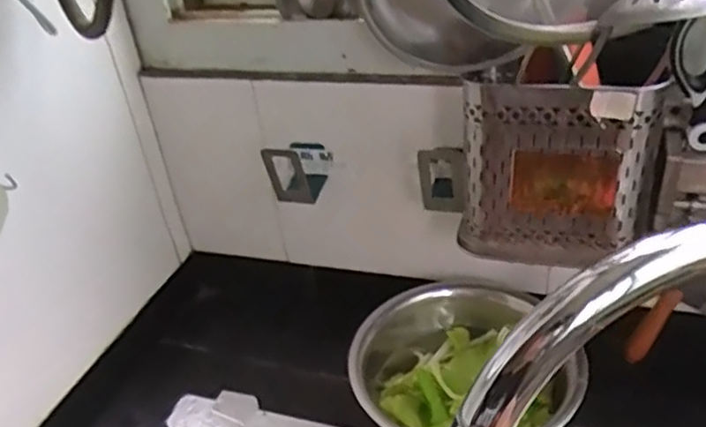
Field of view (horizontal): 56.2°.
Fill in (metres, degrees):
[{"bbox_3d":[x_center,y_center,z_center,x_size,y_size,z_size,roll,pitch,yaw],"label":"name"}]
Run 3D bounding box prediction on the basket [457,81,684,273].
[{"bbox_3d":[0.178,-0.046,0.556,0.163,0.145,0.101,8,38,21],"label":"basket"}]

